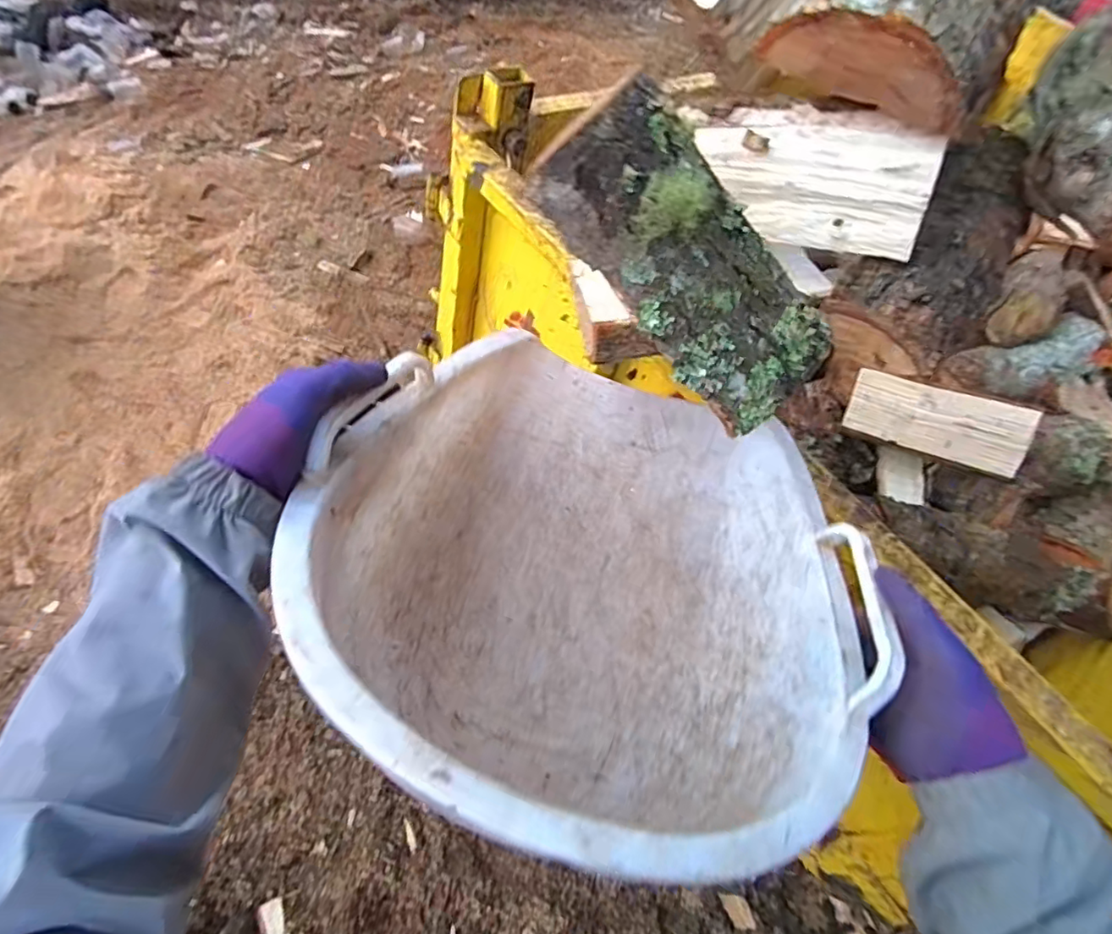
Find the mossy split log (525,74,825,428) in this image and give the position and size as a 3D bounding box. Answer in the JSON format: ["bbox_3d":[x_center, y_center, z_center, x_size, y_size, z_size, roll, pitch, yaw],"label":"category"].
[{"bbox_3d":[0.092,-0.131,0.376,0.065,0.218,0.102,-24,33,47],"label":"mossy split log"}]

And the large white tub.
[{"bbox_3d":[0.037,0.061,0.458,0.368,0.209,0.413,9,53,11],"label":"large white tub"}]

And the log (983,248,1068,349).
[{"bbox_3d":[0.797,-0.292,0.977,0.090,0.072,0.214,31,60,25],"label":"log"}]

